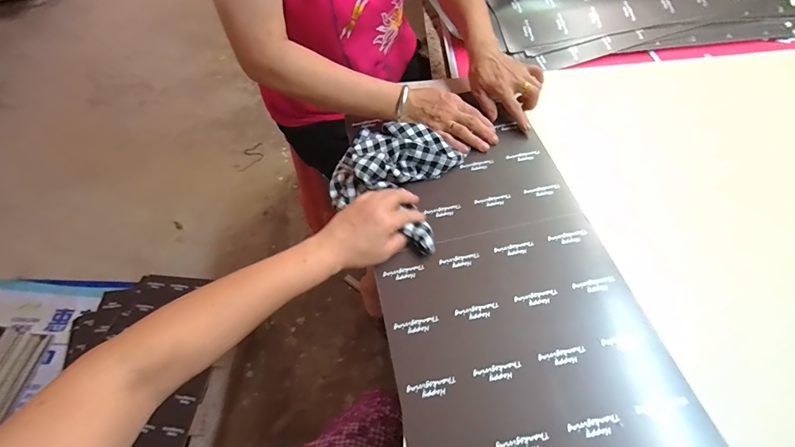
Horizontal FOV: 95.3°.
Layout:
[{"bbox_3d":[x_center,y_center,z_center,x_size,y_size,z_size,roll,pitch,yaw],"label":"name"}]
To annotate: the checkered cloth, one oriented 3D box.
[{"bbox_3d":[-0.011,-0.073,0.541,0.184,0.058,0.194,15,61,14],"label":"checkered cloth"}]

